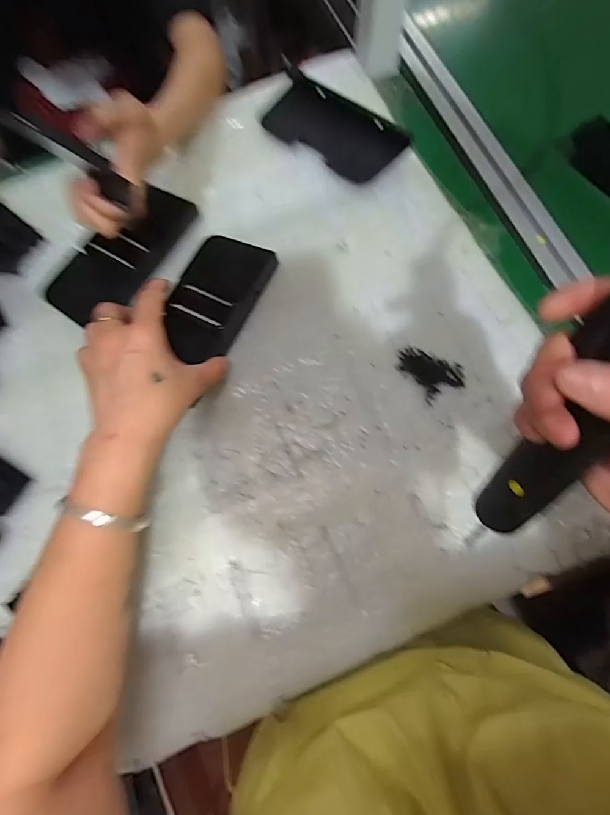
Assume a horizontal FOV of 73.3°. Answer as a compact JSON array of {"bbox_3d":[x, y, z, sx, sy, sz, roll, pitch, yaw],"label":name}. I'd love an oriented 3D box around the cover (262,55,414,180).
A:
[{"bbox_3d":[0.026,-0.307,0.446,0.161,0.020,0.076,39,77,12],"label":"cover"}]

